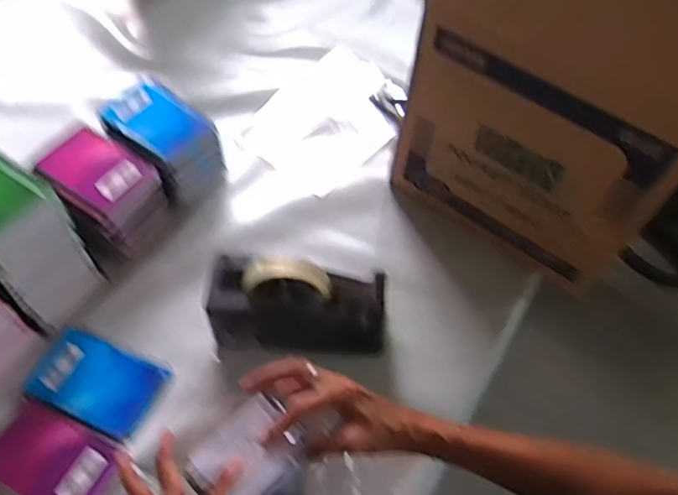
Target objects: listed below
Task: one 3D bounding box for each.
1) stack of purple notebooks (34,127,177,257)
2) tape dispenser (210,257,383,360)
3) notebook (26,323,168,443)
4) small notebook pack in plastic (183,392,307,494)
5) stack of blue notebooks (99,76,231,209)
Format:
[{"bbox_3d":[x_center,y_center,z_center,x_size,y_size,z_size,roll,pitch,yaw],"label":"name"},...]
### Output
[{"bbox_3d":[-0.300,-0.074,0.725,0.141,0.098,0.105,34,62,16],"label":"stack of purple notebooks"},{"bbox_3d":[-0.044,0.066,0.645,0.193,0.119,0.080,4,58,-2],"label":"tape dispenser"},{"bbox_3d":[-0.273,0.150,0.637,0.136,0.013,0.087,23,59,10],"label":"notebook"},{"bbox_3d":[-0.076,0.176,0.483,0.071,0.016,0.094,39,63,18],"label":"small notebook pack in plastic"},{"bbox_3d":[-0.233,-0.146,0.779,0.148,0.086,0.105,36,62,17],"label":"stack of blue notebooks"}]

